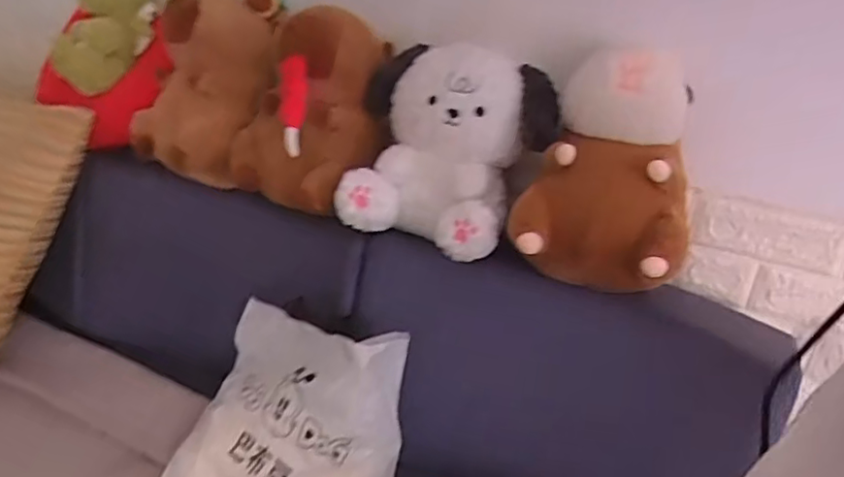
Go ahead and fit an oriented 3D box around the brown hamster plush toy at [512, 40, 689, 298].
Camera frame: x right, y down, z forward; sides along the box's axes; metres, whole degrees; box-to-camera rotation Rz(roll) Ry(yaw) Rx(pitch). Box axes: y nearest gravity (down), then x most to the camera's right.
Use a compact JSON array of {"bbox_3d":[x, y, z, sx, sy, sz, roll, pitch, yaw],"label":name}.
[{"bbox_3d":[0.235,-0.086,0.739,0.182,0.262,0.174,15,23,19],"label":"brown hamster plush toy"}]

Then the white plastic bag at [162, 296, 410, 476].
[{"bbox_3d":[-0.198,0.263,0.798,0.325,0.332,0.115,7,-12,29],"label":"white plastic bag"}]

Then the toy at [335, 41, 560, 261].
[{"bbox_3d":[0.027,-0.121,0.785,0.249,0.227,0.135,16,24,21],"label":"toy"}]

